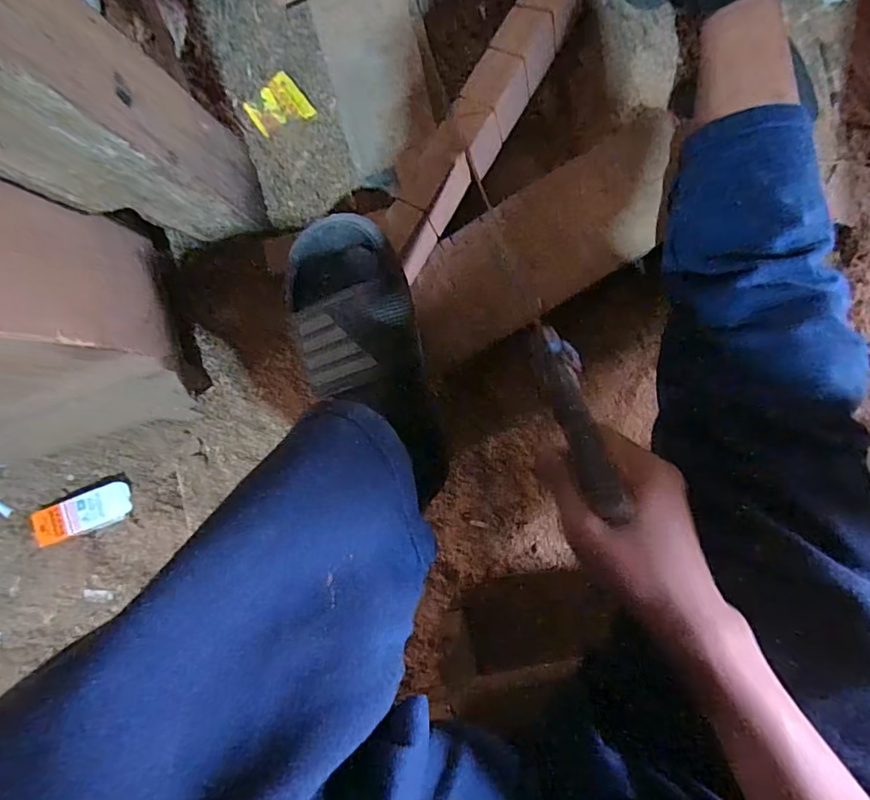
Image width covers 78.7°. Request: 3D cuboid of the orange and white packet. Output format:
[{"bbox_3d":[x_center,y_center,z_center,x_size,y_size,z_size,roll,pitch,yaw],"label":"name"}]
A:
[{"bbox_3d":[-0.419,0.136,0.630,0.135,0.014,0.045,-20,86,8],"label":"orange and white packet"}]

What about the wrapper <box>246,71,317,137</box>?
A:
[{"bbox_3d":[-0.169,-0.315,0.577,0.059,0.005,0.058,-39,83,7],"label":"wrapper"}]

